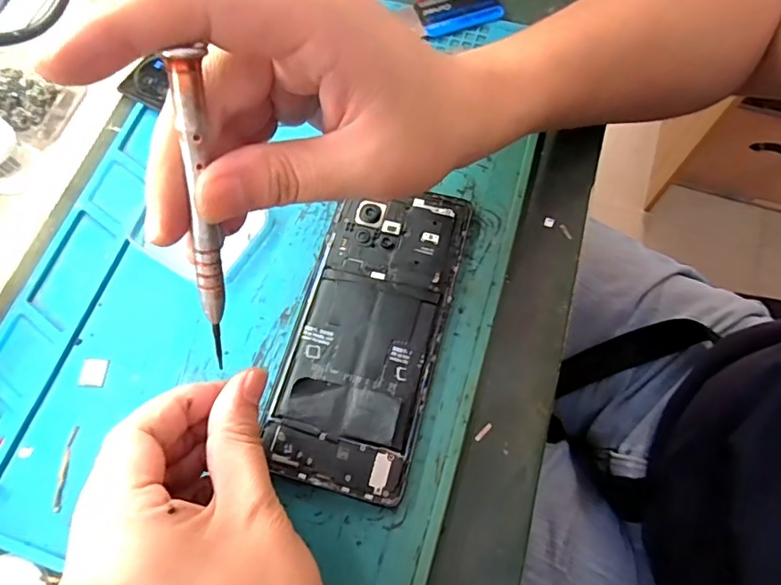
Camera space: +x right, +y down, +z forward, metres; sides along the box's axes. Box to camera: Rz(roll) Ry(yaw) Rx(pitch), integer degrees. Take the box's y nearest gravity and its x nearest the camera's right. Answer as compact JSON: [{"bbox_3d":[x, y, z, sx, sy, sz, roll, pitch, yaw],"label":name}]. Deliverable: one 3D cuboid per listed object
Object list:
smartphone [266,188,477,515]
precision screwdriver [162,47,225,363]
[{"bbox_3d":[-0.010,0.017,0.262,0.072,0.011,0.157,15,70,6],"label":"smartphone"},{"bbox_3d":[-0.062,-0.022,0.170,0.008,0.108,0.008,7,31,4],"label":"precision screwdriver"}]

